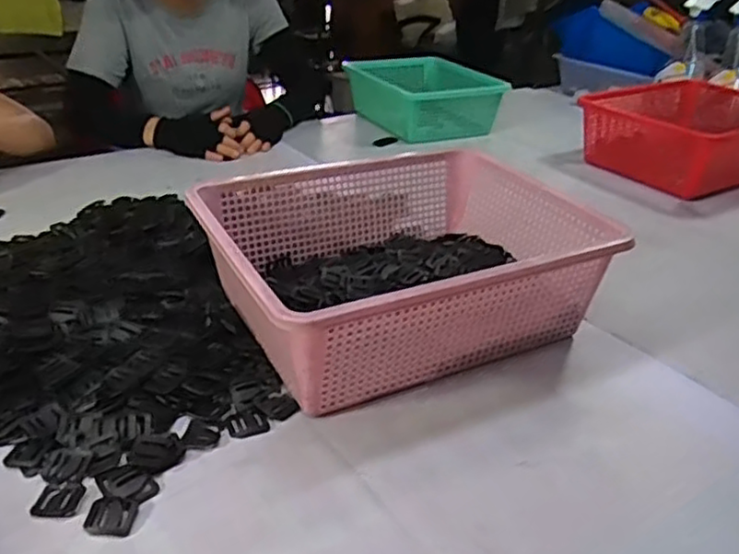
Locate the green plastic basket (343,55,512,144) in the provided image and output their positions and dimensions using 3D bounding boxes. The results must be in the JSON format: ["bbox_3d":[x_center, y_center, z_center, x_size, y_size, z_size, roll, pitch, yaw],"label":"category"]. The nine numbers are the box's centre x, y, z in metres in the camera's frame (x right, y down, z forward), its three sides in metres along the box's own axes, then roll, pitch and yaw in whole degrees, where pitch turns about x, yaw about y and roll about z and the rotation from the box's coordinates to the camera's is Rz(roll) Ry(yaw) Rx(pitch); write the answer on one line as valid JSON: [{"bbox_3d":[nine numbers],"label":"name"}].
[{"bbox_3d":[0.114,-0.362,1.417,0.249,0.115,0.284,-10,31,-21],"label":"green plastic basket"}]

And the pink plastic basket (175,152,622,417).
[{"bbox_3d":[0.029,-0.017,0.726,0.366,0.124,0.302,-14,32,-25],"label":"pink plastic basket"}]

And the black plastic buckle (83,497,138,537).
[{"bbox_3d":[-0.188,0.174,0.500,0.034,0.004,0.031,2,28,2],"label":"black plastic buckle"}]

